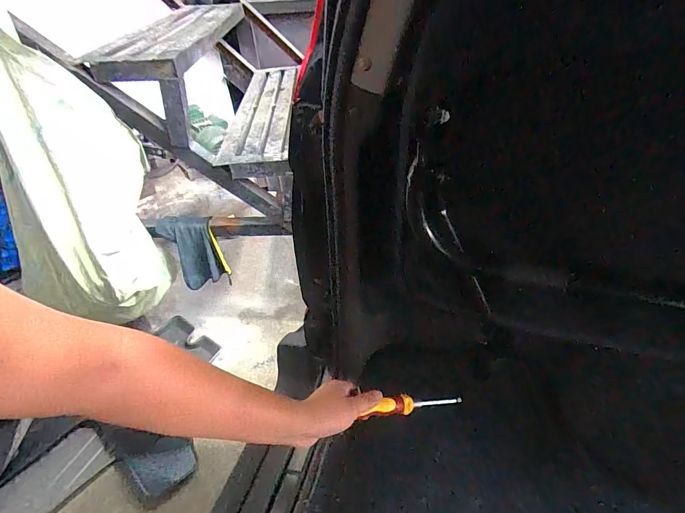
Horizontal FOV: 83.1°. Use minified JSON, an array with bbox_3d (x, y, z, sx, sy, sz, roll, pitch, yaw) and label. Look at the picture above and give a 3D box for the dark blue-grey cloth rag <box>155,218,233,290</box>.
[{"bbox_3d":[-0.515,-0.004,1.359,0.190,0.295,0.051,-8,30,-1],"label":"dark blue-grey cloth rag"}]

